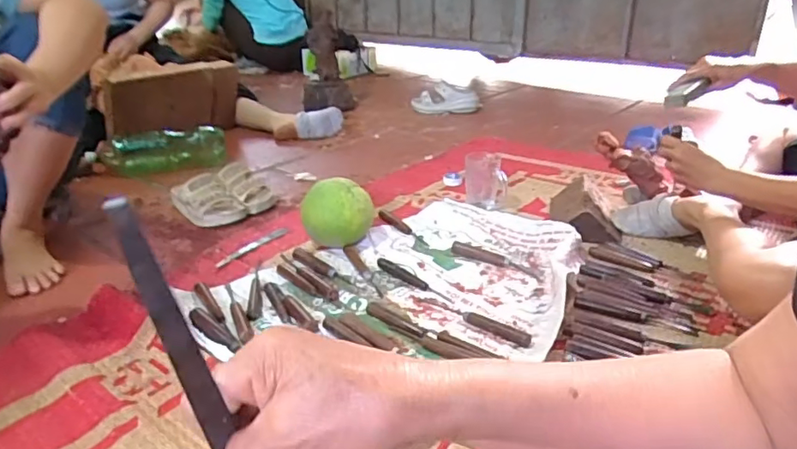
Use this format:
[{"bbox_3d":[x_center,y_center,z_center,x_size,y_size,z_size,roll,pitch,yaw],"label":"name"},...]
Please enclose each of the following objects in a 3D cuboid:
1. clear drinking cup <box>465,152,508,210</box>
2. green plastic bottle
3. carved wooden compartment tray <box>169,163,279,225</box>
[{"bbox_3d":[0.199,-0.100,1.279,0.099,0.105,0.092,5,26,8],"label":"clear drinking cup"},{"bbox_3d":[-0.610,-0.197,1.444,0.314,0.098,0.089,-9,27,-20],"label":"green plastic bottle"},{"bbox_3d":[-0.363,-0.065,1.178,0.176,0.077,0.144,-16,31,-33],"label":"carved wooden compartment tray"}]

